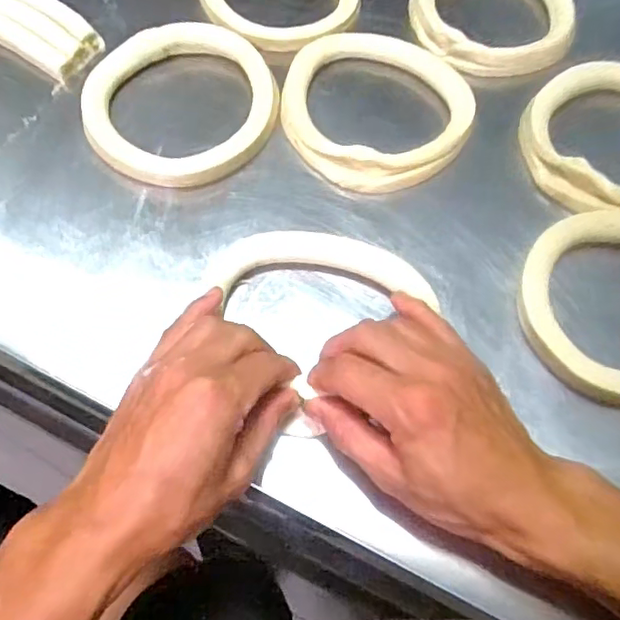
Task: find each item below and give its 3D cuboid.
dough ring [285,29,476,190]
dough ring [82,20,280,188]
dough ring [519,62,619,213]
[{"bbox_3d":[0.052,-0.160,0.468,0.142,0.019,0.145,2,63,-3],"label":"dough ring"},{"bbox_3d":[-0.098,-0.165,0.465,0.141,0.017,0.153,2,63,-3],"label":"dough ring"},{"bbox_3d":[0.233,-0.128,0.458,0.131,0.026,0.136,2,63,-3],"label":"dough ring"}]

